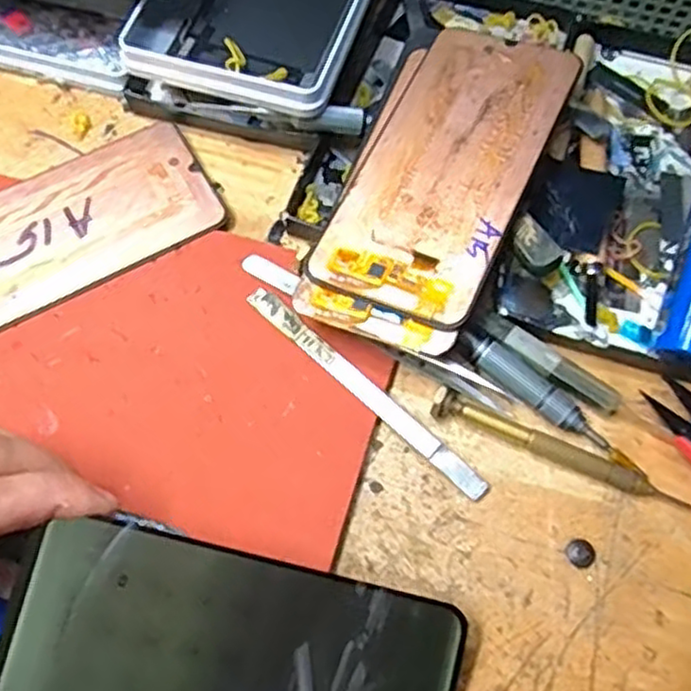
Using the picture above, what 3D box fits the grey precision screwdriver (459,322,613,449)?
[{"bbox_3d":[0.076,0.017,0.288,0.084,0.008,0.013,38,72,15],"label":"grey precision screwdriver"}]

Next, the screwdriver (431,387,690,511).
[{"bbox_3d":[0.085,0.042,0.281,0.106,0.008,0.011,21,69,9],"label":"screwdriver"}]

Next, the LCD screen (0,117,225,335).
[{"bbox_3d":[-0.136,-0.051,0.325,0.149,0.004,0.073,-31,70,-12],"label":"LCD screen"}]

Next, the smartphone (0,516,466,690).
[{"bbox_3d":[-0.039,0.108,0.240,0.149,0.004,0.071,15,81,-1],"label":"smartphone"}]

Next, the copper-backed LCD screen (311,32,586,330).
[{"bbox_3d":[0.045,-0.079,0.305,0.068,0.004,0.146,22,71,17],"label":"copper-backed LCD screen"}]

